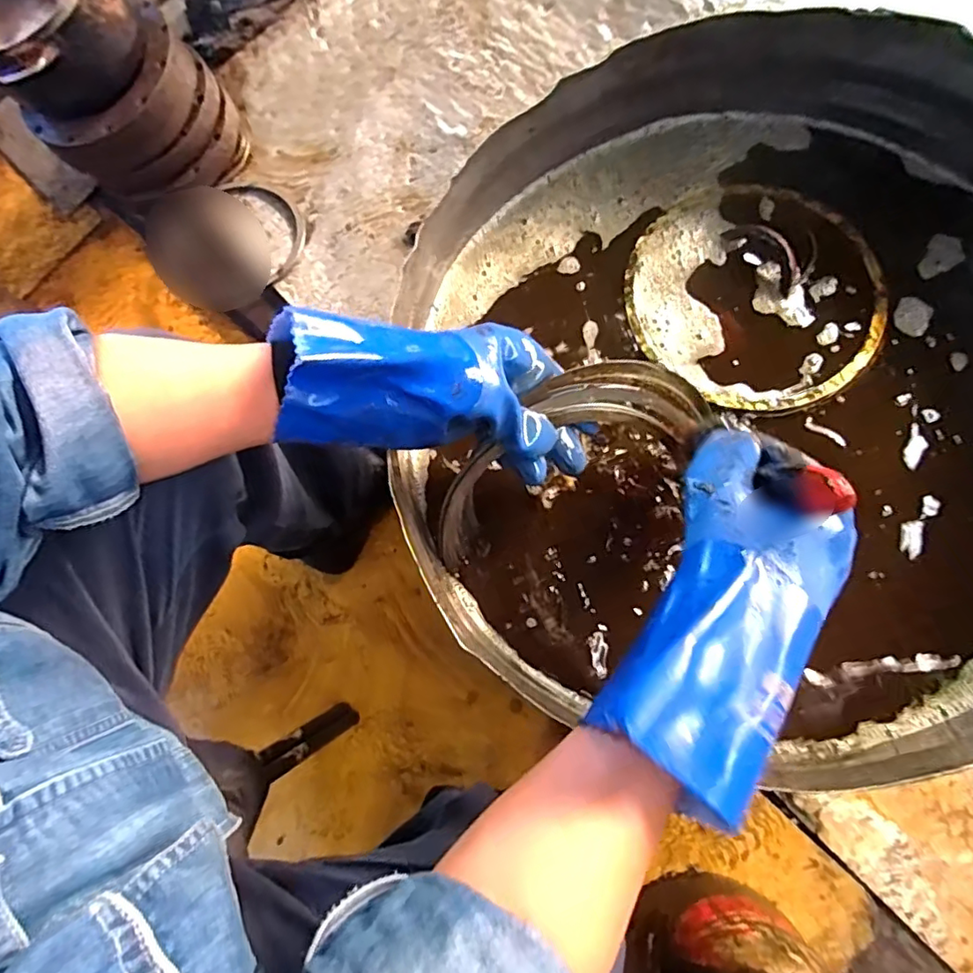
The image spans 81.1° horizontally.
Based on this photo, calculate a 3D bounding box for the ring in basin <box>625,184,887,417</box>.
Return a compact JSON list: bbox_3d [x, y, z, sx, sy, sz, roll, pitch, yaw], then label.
[{"bbox_3d":[0.237,-0.169,0.502,0.223,0.011,0.220,-1,78,7],"label":"ring in basin"}]

